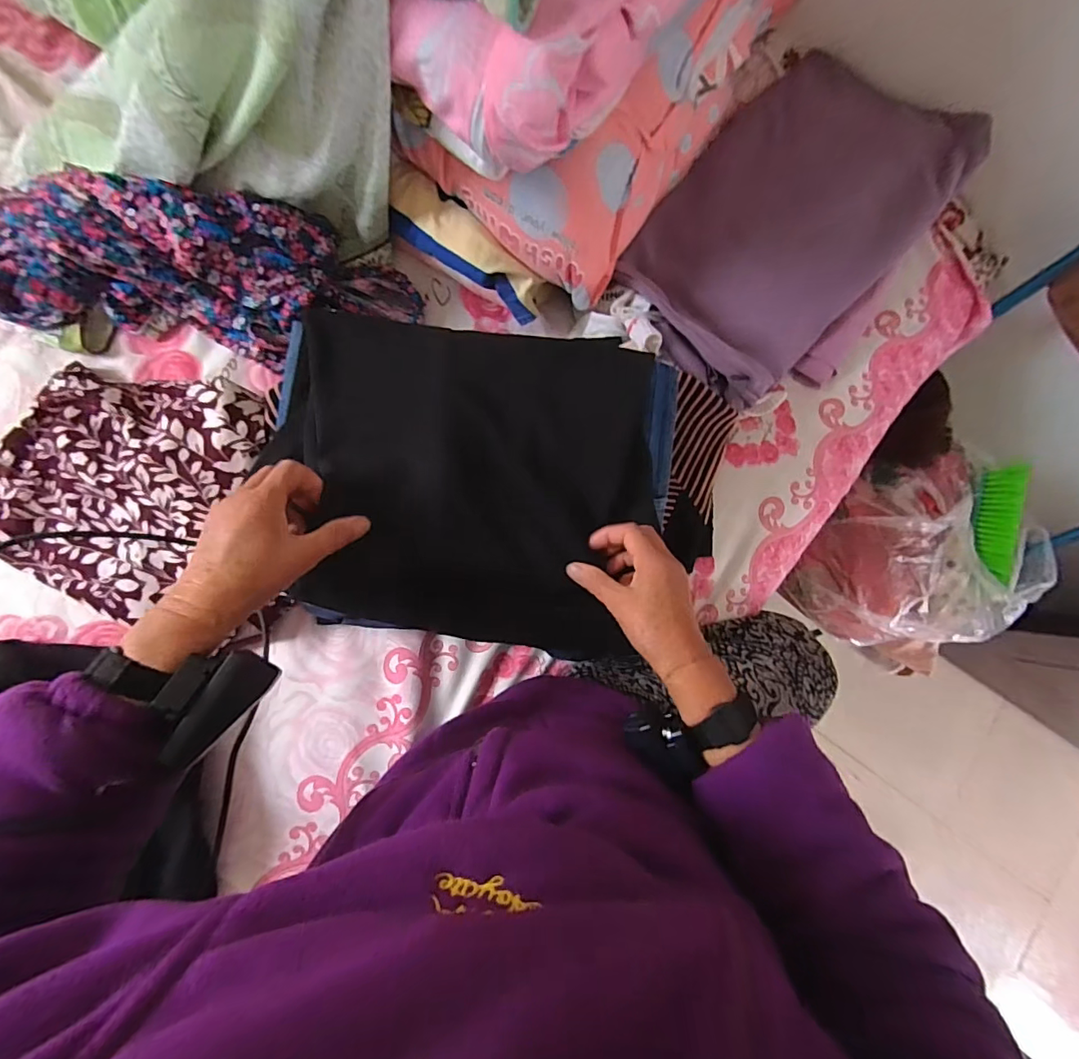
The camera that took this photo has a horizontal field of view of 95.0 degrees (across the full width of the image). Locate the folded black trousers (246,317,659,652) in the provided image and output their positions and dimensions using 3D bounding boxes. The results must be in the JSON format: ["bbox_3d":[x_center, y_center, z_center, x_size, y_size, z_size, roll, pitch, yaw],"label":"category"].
[{"bbox_3d":[-0.059,-0.033,0.430,0.326,0.072,0.265,6,85,-7],"label":"folded black trousers"}]

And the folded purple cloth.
[{"bbox_3d":[0.296,-0.352,0.575,0.274,0.084,0.428,38,82,-3],"label":"folded purple cloth"}]

